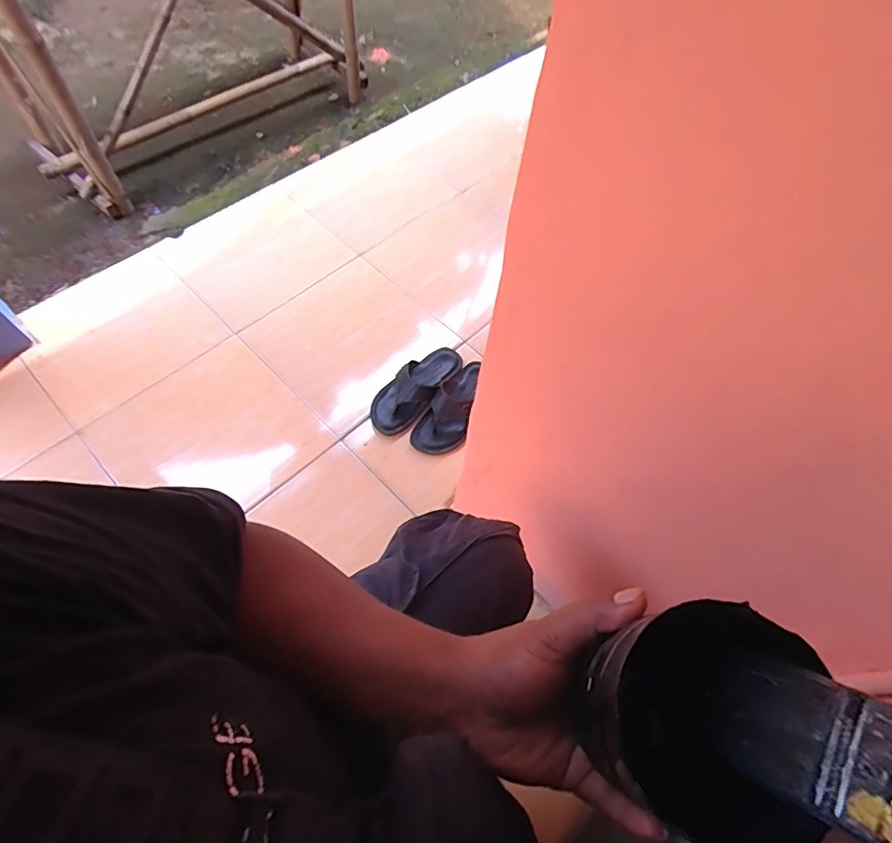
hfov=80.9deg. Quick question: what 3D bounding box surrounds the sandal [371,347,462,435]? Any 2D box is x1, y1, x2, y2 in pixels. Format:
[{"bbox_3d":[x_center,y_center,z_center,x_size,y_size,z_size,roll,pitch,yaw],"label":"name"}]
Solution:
[{"bbox_3d":[-0.065,-0.078,1.227,0.118,0.068,0.268,39,66,17],"label":"sandal"}]

